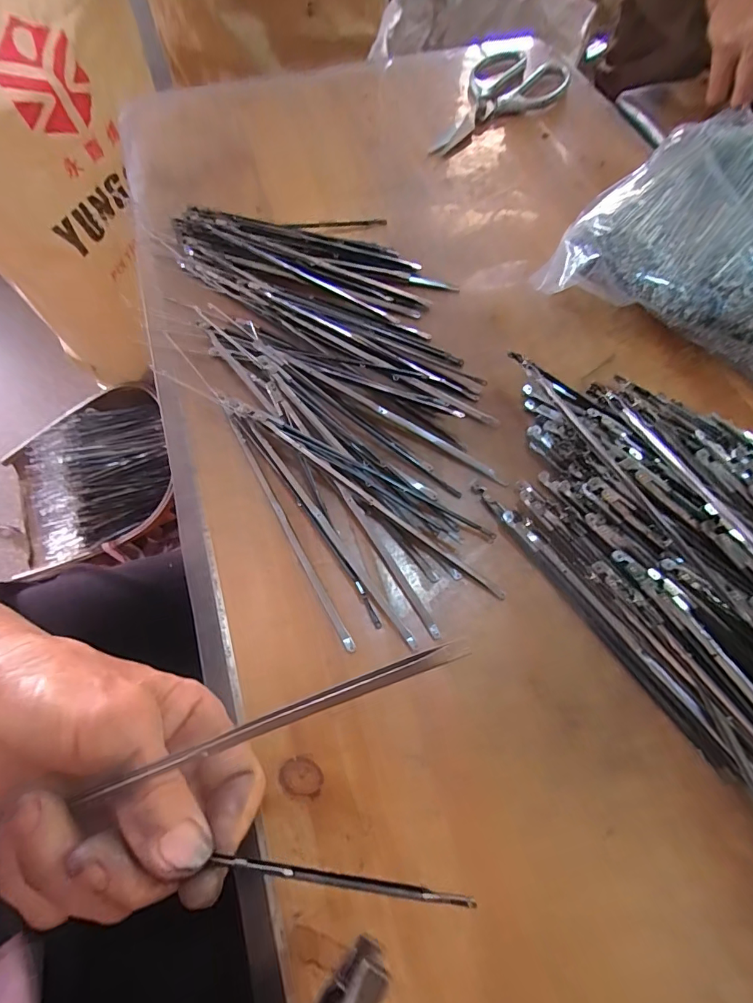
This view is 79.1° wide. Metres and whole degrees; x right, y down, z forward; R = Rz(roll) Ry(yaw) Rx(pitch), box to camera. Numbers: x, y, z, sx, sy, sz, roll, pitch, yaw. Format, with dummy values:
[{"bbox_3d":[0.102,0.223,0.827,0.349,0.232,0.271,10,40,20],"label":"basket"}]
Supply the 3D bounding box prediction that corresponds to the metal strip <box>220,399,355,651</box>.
[{"bbox_3d":[-0.055,0.010,0.273,0.007,0.007,0.173,-27,69,-13],"label":"metal strip"}]

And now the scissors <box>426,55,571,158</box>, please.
[{"bbox_3d":[0.112,-0.410,0.462,0.207,0.009,0.089,-38,72,-16],"label":"scissors"}]

